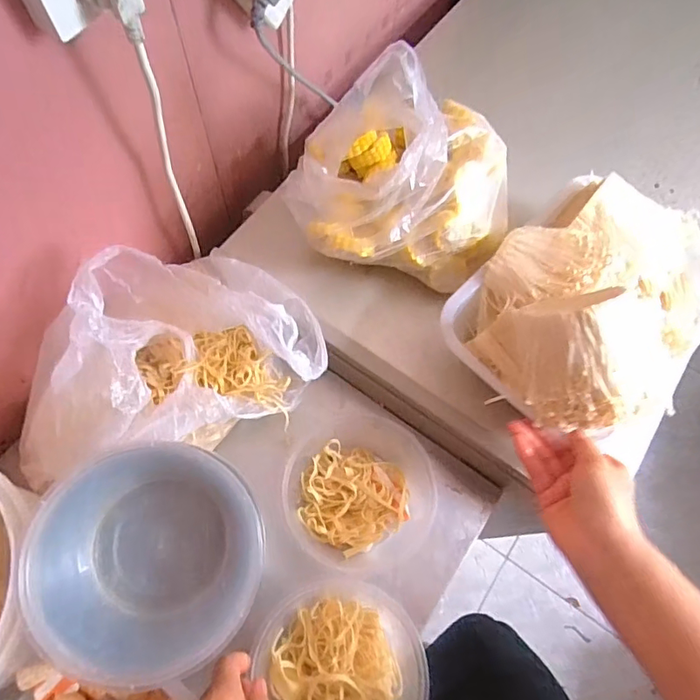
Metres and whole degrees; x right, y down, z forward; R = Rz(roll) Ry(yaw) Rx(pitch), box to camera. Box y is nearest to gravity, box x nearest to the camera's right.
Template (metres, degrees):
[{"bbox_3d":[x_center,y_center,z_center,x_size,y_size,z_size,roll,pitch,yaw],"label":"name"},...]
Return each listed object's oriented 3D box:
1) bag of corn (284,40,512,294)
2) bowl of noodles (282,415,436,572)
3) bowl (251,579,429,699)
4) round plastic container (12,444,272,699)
[{"bbox_3d":[0.059,-0.197,0.523,0.238,0.180,0.180,7,68,0],"label":"bag of corn"},{"bbox_3d":[0.016,0.151,0.574,0.163,0.077,0.169,1,68,-3],"label":"bowl of noodles"},{"bbox_3d":[-0.004,0.312,0.490,0.144,0.062,0.165,-15,69,-9],"label":"bowl"},{"bbox_3d":[-0.151,0.170,0.410,0.158,0.090,0.156,-12,69,-8],"label":"round plastic container"}]

